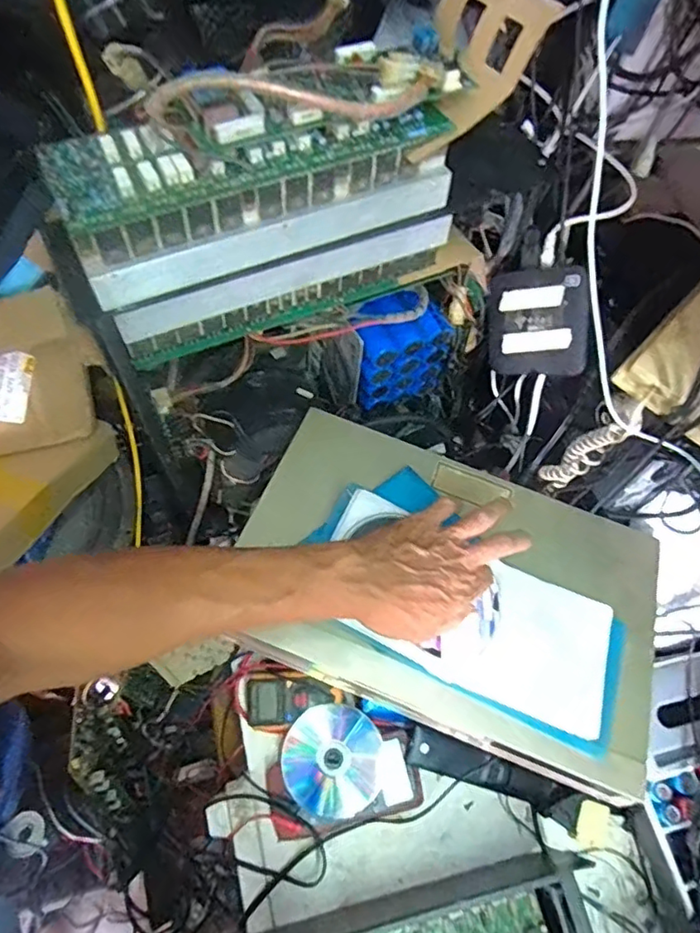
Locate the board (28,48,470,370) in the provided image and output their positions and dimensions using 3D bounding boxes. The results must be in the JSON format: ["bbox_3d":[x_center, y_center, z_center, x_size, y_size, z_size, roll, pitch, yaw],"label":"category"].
[{"bbox_3d":[-0.064,-0.226,0.511,0.345,0.199,0.096,-21,64,-15],"label":"board"}]

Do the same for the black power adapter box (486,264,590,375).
[{"bbox_3d":[0.196,-0.150,0.611,0.112,0.107,0.019,8,16,42],"label":"black power adapter box"}]

